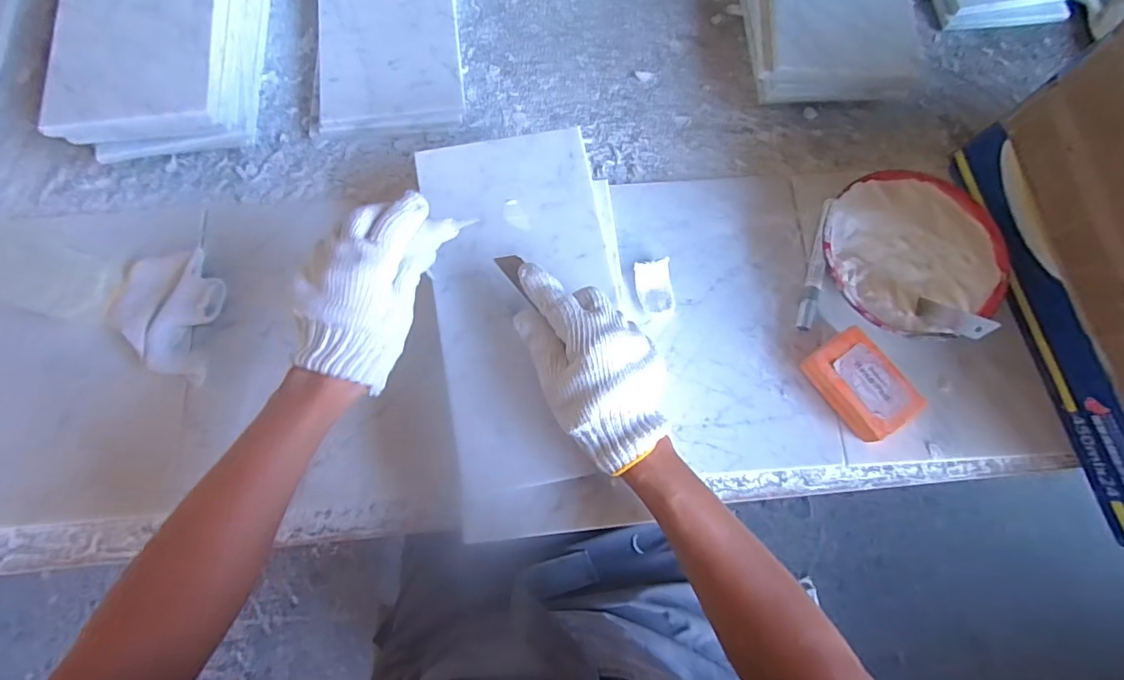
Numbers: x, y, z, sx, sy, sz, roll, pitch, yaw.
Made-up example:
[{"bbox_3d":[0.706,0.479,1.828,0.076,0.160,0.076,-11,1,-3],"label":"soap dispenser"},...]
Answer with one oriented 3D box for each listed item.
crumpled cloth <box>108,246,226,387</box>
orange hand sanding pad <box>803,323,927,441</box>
[{"bbox_3d":[-0.376,-0.028,0.482,0.093,0.037,0.127,5,78,0],"label":"crumpled cloth"},{"bbox_3d":[0.278,0.041,0.475,0.061,0.032,0.093,-36,78,-8],"label":"orange hand sanding pad"}]

